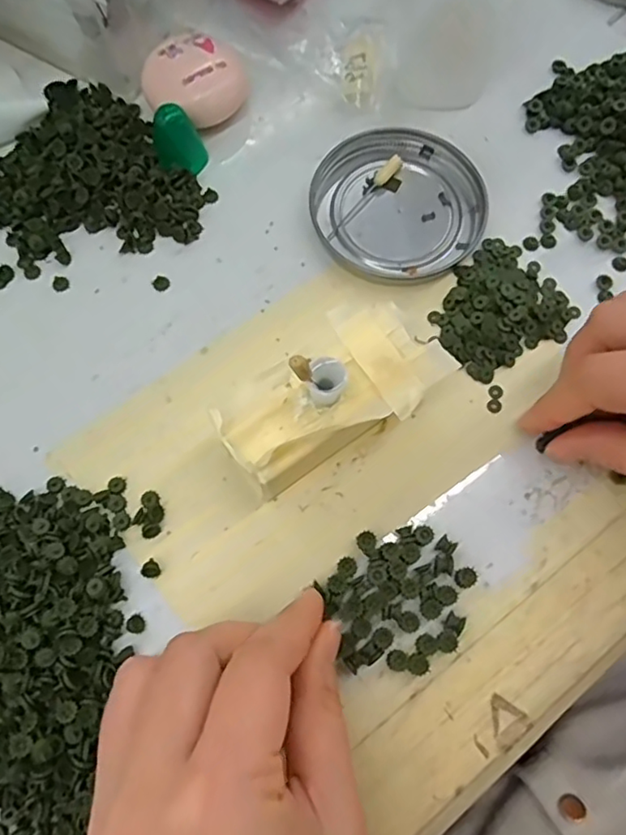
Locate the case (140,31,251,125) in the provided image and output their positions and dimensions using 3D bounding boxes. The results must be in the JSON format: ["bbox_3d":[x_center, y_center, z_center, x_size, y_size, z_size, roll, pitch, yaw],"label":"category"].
[{"bbox_3d":[-0.057,-0.158,0.289,0.042,0.024,0.042,-43,78,-12],"label":"case"}]

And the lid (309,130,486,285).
[{"bbox_3d":[0.039,-0.100,0.279,0.079,0.007,0.074,0,73,-1],"label":"lid"}]

